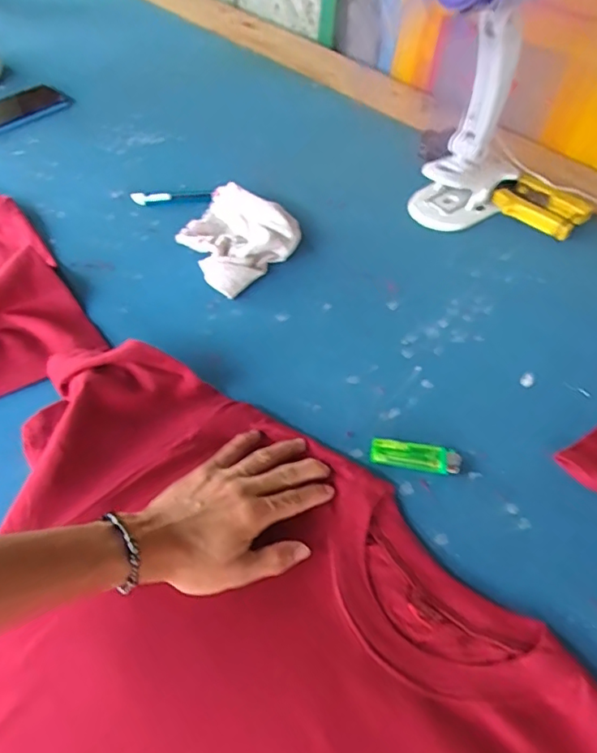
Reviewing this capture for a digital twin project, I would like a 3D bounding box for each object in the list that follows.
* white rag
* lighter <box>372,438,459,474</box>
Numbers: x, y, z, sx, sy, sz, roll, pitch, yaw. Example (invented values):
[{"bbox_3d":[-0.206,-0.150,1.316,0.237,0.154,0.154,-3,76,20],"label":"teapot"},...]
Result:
[{"bbox_3d":[-0.078,-0.171,0.662,0.131,0.043,0.136,38,61,23],"label":"white rag"},{"bbox_3d":[0.106,0.073,0.499,0.079,0.011,0.026,9,54,5],"label":"lighter"}]

